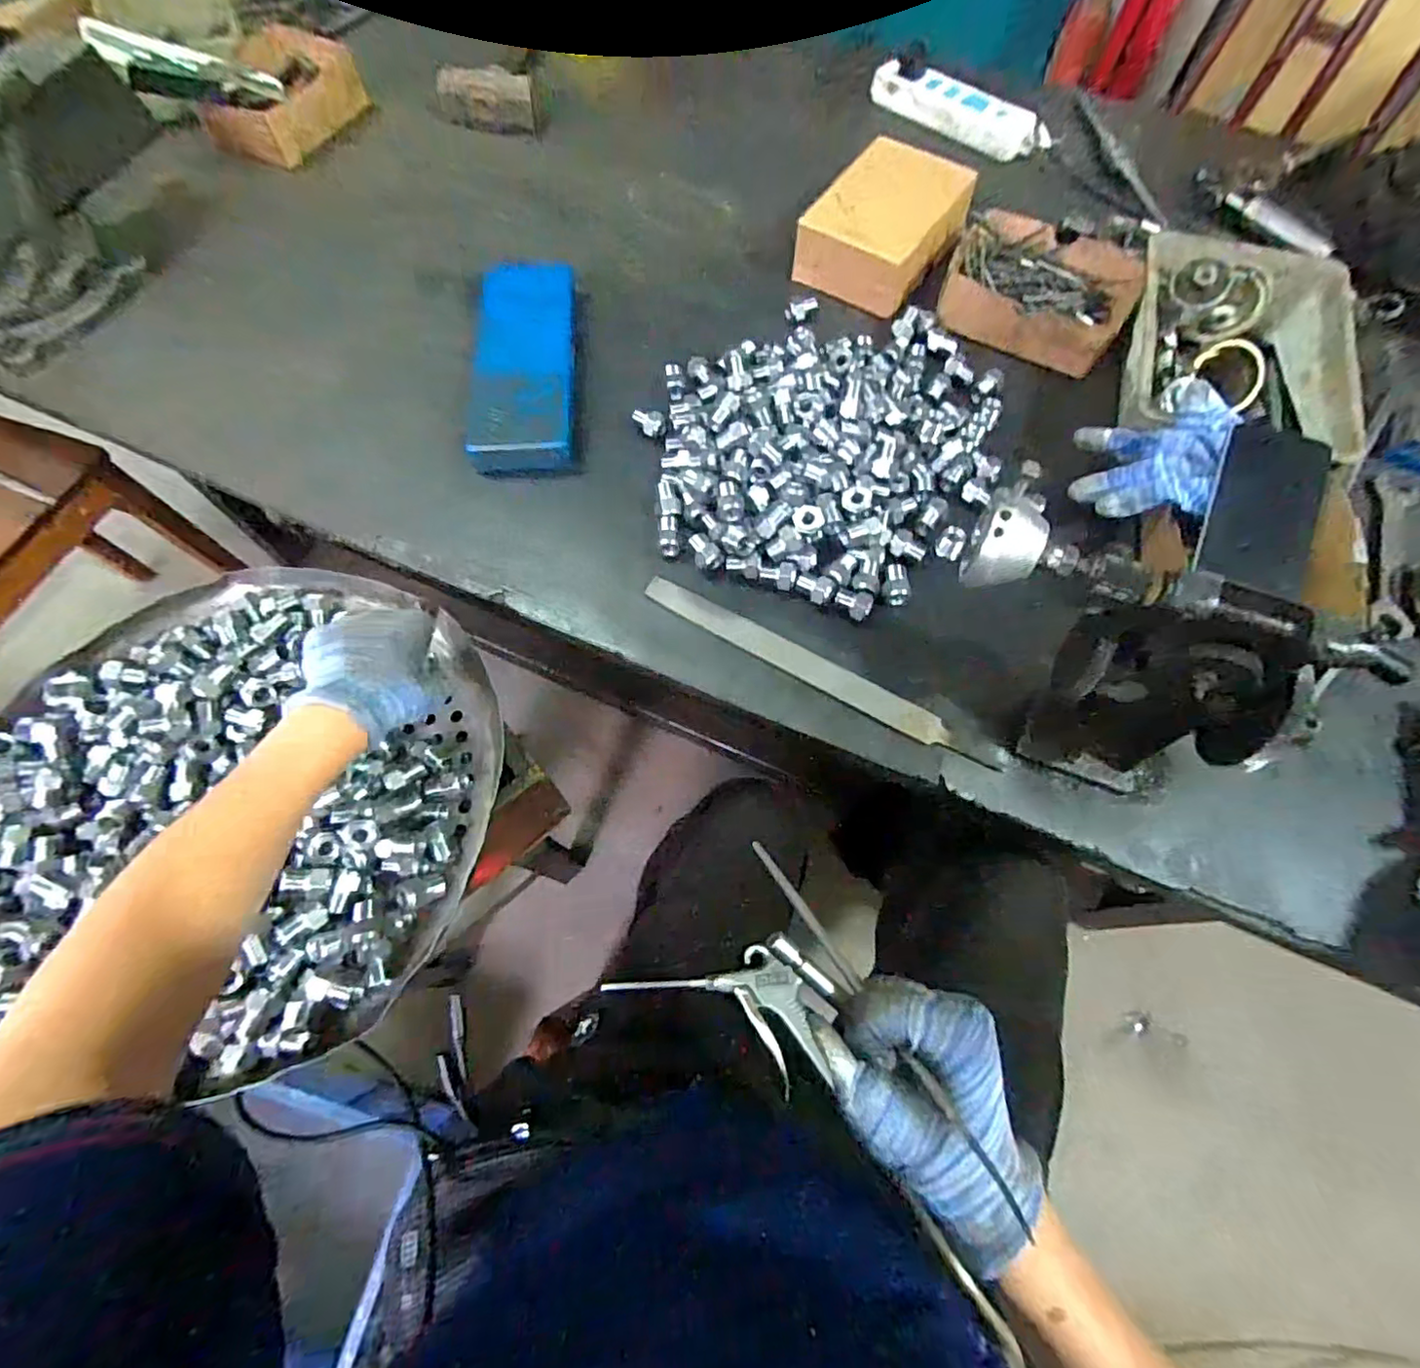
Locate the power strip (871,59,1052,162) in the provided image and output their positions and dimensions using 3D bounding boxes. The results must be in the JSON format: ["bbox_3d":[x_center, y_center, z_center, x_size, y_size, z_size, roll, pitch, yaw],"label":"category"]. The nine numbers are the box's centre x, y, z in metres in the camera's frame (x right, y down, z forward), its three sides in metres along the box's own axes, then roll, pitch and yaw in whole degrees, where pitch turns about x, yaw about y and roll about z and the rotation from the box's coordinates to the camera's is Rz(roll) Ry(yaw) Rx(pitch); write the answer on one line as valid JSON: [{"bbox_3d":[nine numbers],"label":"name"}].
[{"bbox_3d":[0.303,-0.702,0.754,0.233,0.040,0.046,35,71,12],"label":"power strip"}]

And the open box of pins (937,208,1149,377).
[{"bbox_3d":[0.330,-0.399,0.614,0.178,0.038,0.166,23,69,8],"label":"open box of pins"}]

